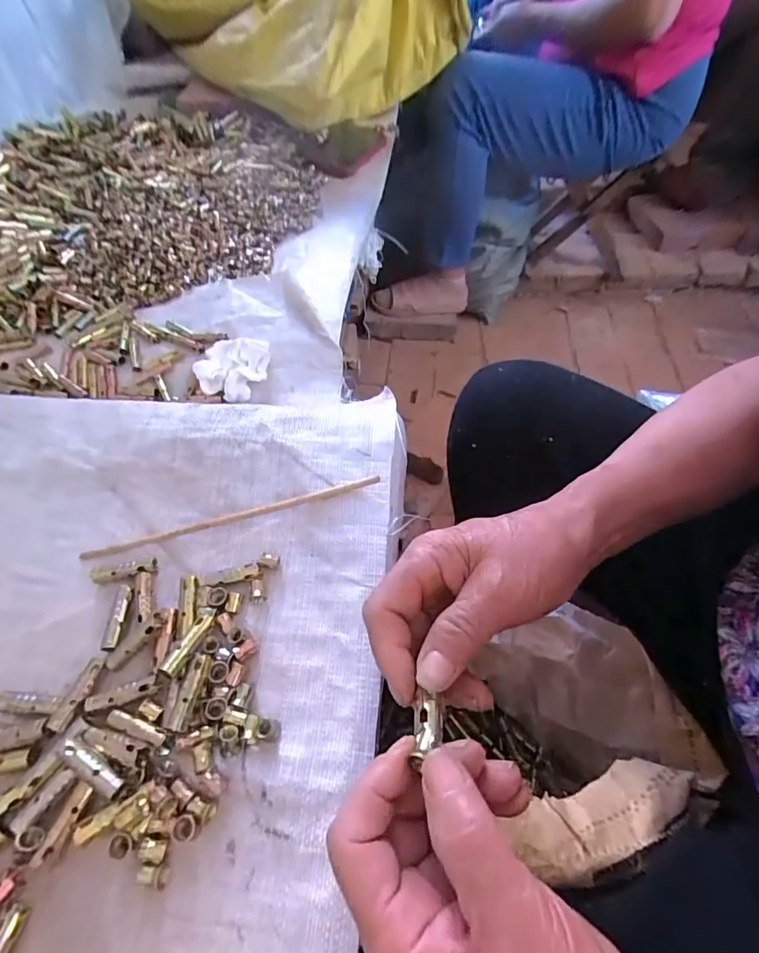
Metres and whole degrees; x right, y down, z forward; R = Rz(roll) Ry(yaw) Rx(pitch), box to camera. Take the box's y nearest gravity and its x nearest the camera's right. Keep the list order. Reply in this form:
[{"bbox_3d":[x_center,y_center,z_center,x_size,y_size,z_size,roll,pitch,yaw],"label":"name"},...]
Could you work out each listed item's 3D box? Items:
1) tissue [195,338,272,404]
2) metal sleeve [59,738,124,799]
[{"bbox_3d":[-0.134,-0.103,0.426,0.053,0.030,0.059,3,55,5],"label":"tissue"},{"bbox_3d":[-0.152,0.153,0.242,0.042,0.012,0.011,21,58,16],"label":"metal sleeve"}]

